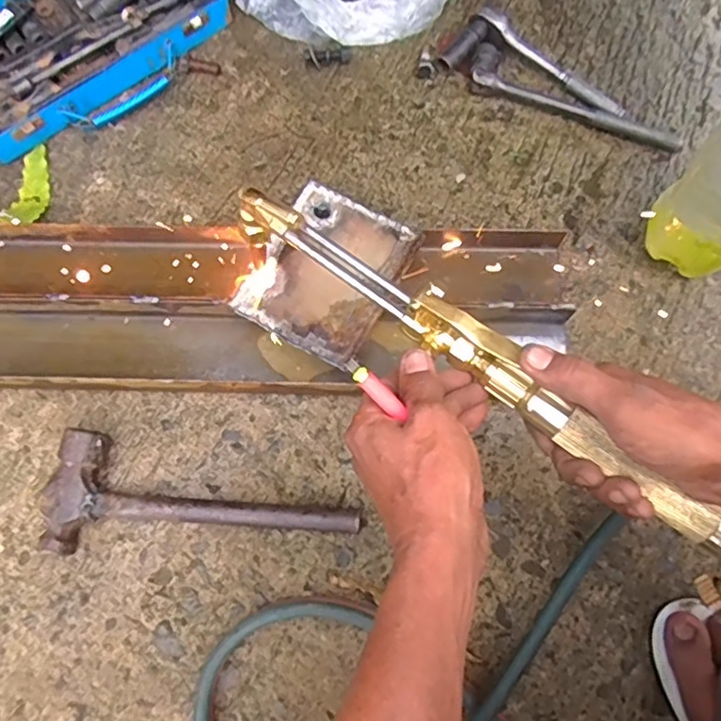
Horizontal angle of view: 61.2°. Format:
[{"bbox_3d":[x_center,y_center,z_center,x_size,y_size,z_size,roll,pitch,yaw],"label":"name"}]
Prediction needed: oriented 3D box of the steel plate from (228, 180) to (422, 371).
[{"bbox_3d":[-0.030,-0.081,0.551,0.121,0.008,0.146,28,73,8],"label":"steel plate"}]

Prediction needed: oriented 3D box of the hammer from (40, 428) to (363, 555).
[{"bbox_3d":[-0.134,0.122,0.527,0.267,0.037,0.102,5,71,1],"label":"hammer"}]

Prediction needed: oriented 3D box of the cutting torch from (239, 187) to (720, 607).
[{"bbox_3d":[0.088,0.010,0.393,0.436,0.052,0.040,38,79,15],"label":"cutting torch"}]

